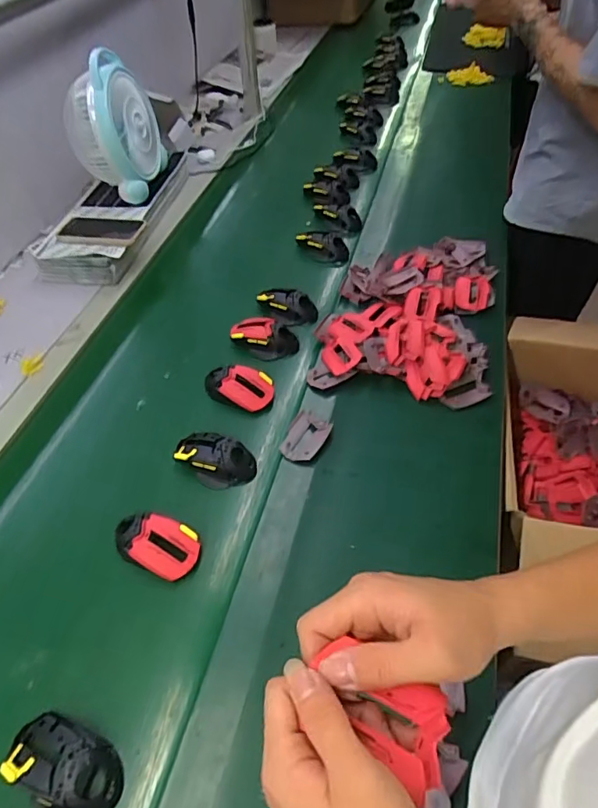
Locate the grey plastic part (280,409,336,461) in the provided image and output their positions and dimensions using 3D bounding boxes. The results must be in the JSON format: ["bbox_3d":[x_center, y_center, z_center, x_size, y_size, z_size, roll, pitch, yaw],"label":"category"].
[{"bbox_3d":[0.011,0.050,0.753,0.052,0.016,0.079,21,53,18],"label":"grey plastic part"}]

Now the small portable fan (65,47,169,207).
[{"bbox_3d":[-0.383,-0.580,1.068,0.140,0.225,0.192,-1,50,2],"label":"small portable fan"}]

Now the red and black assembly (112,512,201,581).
[{"bbox_3d":[-0.179,0.173,0.642,0.109,0.034,0.062,18,52,16],"label":"red and black assembly"}]

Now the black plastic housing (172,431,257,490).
[{"bbox_3d":[-0.120,0.077,0.723,0.116,0.035,0.068,23,54,19],"label":"black plastic housing"}]

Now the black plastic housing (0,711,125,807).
[{"bbox_3d":[-0.229,0.353,0.504,0.116,0.047,0.064,22,54,19],"label":"black plastic housing"}]

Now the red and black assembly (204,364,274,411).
[{"bbox_3d":[-0.094,-0.026,0.810,0.116,0.039,0.068,10,51,9],"label":"red and black assembly"}]

